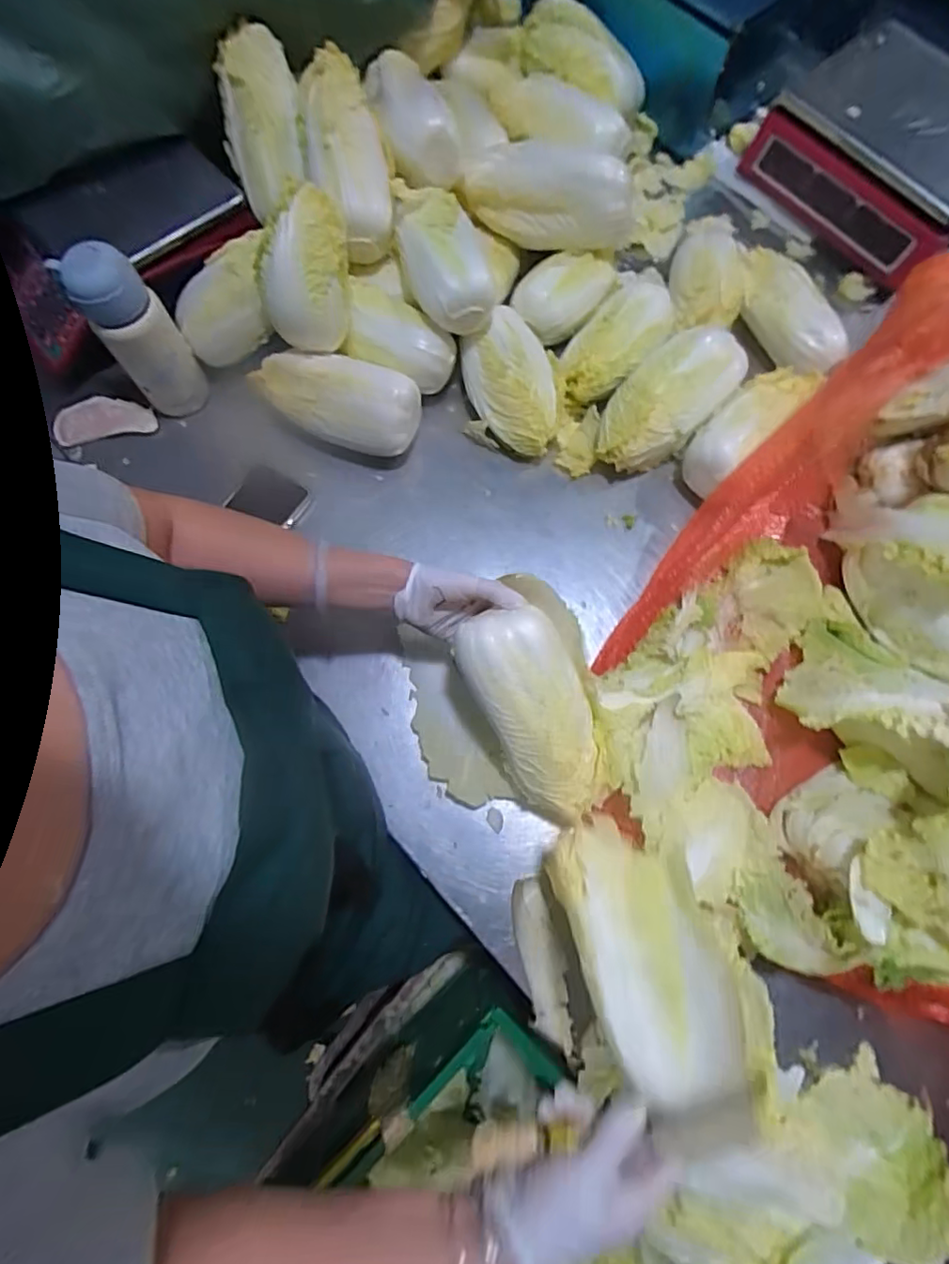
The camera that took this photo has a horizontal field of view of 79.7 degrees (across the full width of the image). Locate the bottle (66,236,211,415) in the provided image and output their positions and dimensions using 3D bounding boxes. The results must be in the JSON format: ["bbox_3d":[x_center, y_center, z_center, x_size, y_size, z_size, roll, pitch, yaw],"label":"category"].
[{"bbox_3d":[-0.369,-0.323,0.639,0.077,0.191,0.068,-35,77,-10],"label":"bottle"}]

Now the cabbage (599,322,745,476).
[{"bbox_3d":[0.226,-0.274,0.682,0.200,0.084,0.100,-42,78,-11],"label":"cabbage"}]

